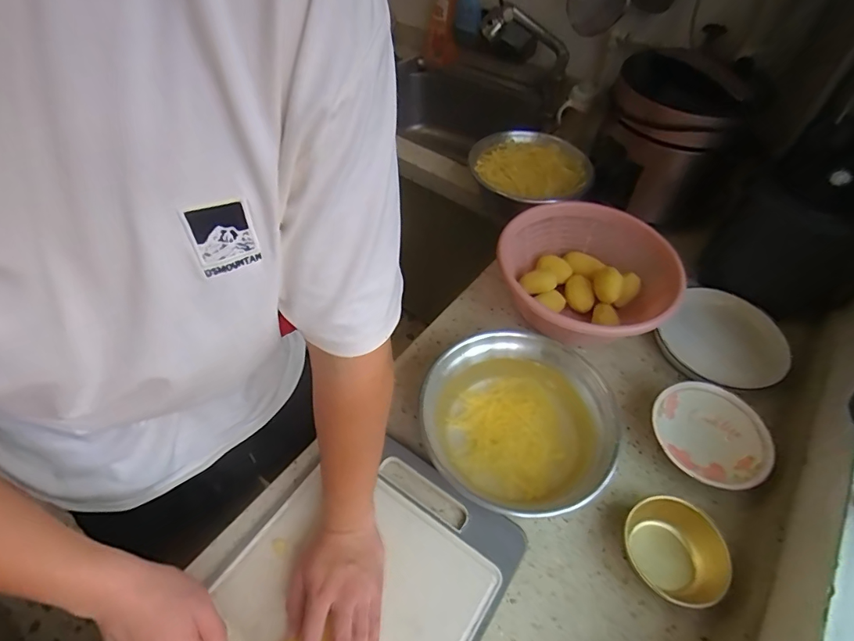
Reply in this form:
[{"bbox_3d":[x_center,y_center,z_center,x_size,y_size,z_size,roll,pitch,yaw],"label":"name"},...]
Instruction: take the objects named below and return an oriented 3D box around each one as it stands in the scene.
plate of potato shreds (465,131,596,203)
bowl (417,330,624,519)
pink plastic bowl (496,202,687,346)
[{"bbox_3d":[0.208,-0.327,0.925,0.221,0.032,0.217,1,51,-1],"label":"plate of potato shreds"},{"bbox_3d":[0.118,0.141,0.613,0.252,0.098,0.253,1,51,-1],"label":"bowl"},{"bbox_3d":[0.262,-0.068,0.762,0.270,0.128,0.281,1,51,-1],"label":"pink plastic bowl"}]

